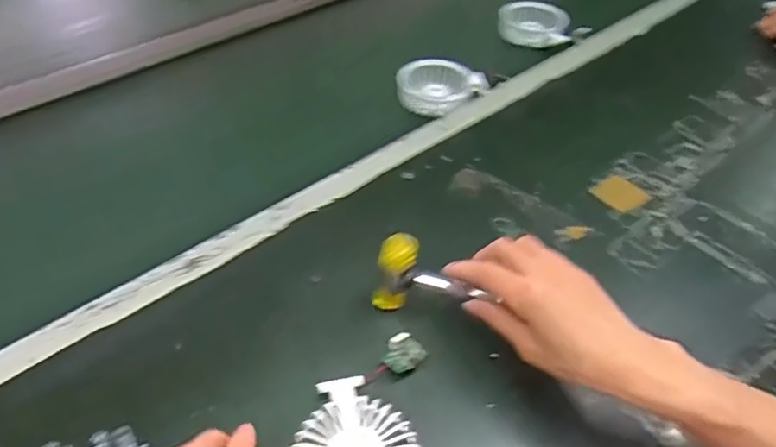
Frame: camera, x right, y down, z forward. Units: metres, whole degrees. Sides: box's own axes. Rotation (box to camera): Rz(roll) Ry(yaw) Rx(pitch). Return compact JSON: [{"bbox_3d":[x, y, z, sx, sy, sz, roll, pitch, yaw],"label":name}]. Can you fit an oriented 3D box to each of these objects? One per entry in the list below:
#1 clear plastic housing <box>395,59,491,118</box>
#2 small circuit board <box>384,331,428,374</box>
[{"bbox_3d":[0.066,-0.174,0.706,0.091,0.040,0.084,36,56,27],"label":"clear plastic housing"},{"bbox_3d":[0.013,0.098,0.425,0.032,0.017,0.025,-17,50,-18],"label":"small circuit board"}]

